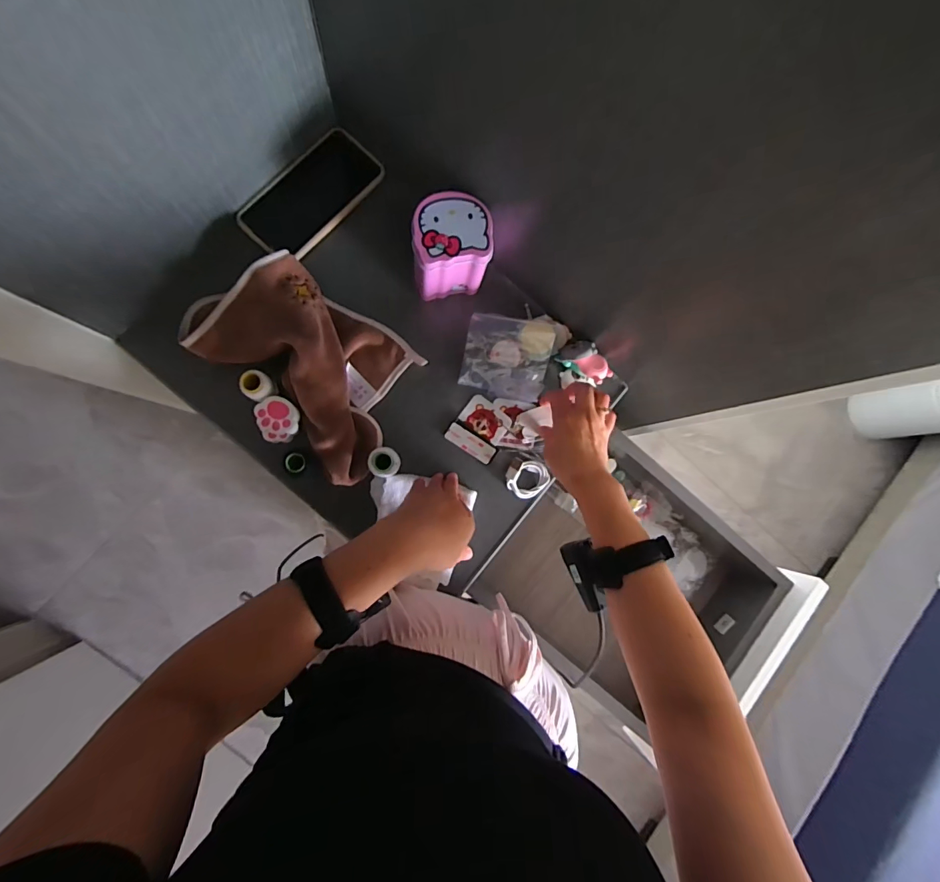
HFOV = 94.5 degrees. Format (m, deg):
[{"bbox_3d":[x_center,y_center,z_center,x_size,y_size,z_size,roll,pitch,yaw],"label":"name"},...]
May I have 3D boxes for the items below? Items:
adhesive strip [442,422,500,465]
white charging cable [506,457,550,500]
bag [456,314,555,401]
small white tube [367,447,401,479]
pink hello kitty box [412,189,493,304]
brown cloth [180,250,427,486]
[{"bbox_3d":[0.002,0.002,0.518,0.065,0.004,0.026,32,82,-4],"label":"adhesive strip"},{"bbox_3d":[0.069,0.045,0.512,0.054,0.020,0.045,6,85,-7],"label":"white charging cable"},{"bbox_3d":[0.045,-0.101,0.519,0.101,0.030,0.091,11,84,-7],"label":"bag"},{"bbox_3d":[-0.094,0.024,0.481,0.032,0.053,0.031,-6,87,-8],"label":"small white tube"},{"bbox_3d":[-0.022,-0.211,0.481,0.082,0.085,0.077,-4,86,-8],"label":"pink hello kitty box"},{"bbox_3d":[-0.176,-0.096,0.476,0.263,0.057,0.172,44,81,-3],"label":"brown cloth"}]

